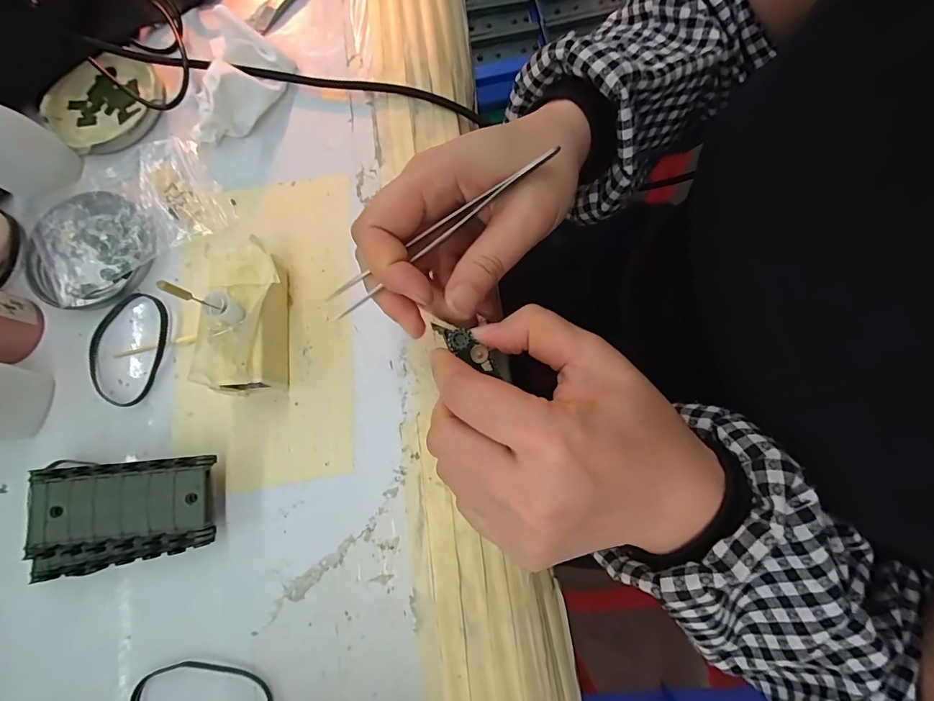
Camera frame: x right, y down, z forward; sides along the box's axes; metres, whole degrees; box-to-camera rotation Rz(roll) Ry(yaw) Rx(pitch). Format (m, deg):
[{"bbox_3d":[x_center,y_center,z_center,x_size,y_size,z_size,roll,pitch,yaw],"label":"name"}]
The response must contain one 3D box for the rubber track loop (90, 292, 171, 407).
[{"bbox_3d":[-0.212,-0.002,0.266,0.049,0.004,0.070,12,78,4],"label":"rubber track loop"}]

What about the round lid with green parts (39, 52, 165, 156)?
[{"bbox_3d":[-0.253,-0.172,0.303,0.078,0.017,0.076,0,77,1],"label":"round lid with green parts"}]

